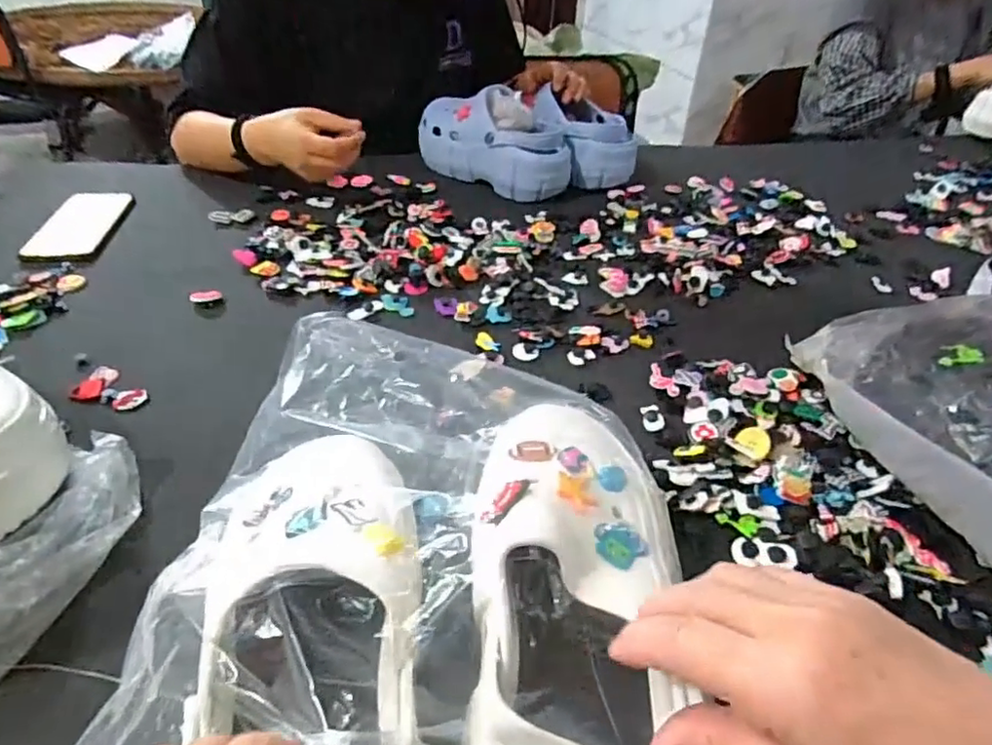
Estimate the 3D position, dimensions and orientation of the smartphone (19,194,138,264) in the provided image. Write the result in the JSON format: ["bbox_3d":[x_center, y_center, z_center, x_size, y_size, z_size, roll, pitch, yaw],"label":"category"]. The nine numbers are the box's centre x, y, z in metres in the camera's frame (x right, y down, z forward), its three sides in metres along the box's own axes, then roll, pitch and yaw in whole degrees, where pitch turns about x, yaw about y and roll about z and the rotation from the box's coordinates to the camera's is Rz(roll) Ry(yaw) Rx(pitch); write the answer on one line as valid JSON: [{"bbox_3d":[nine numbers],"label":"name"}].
[{"bbox_3d":[-0.486,-0.174,0.716,0.082,0.009,0.165,-1,41,-6],"label":"smartphone"}]

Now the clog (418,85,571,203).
[{"bbox_3d":[-0.002,-0.338,0.867,0.116,0.098,0.237,-30,51,-33],"label":"clog"}]

